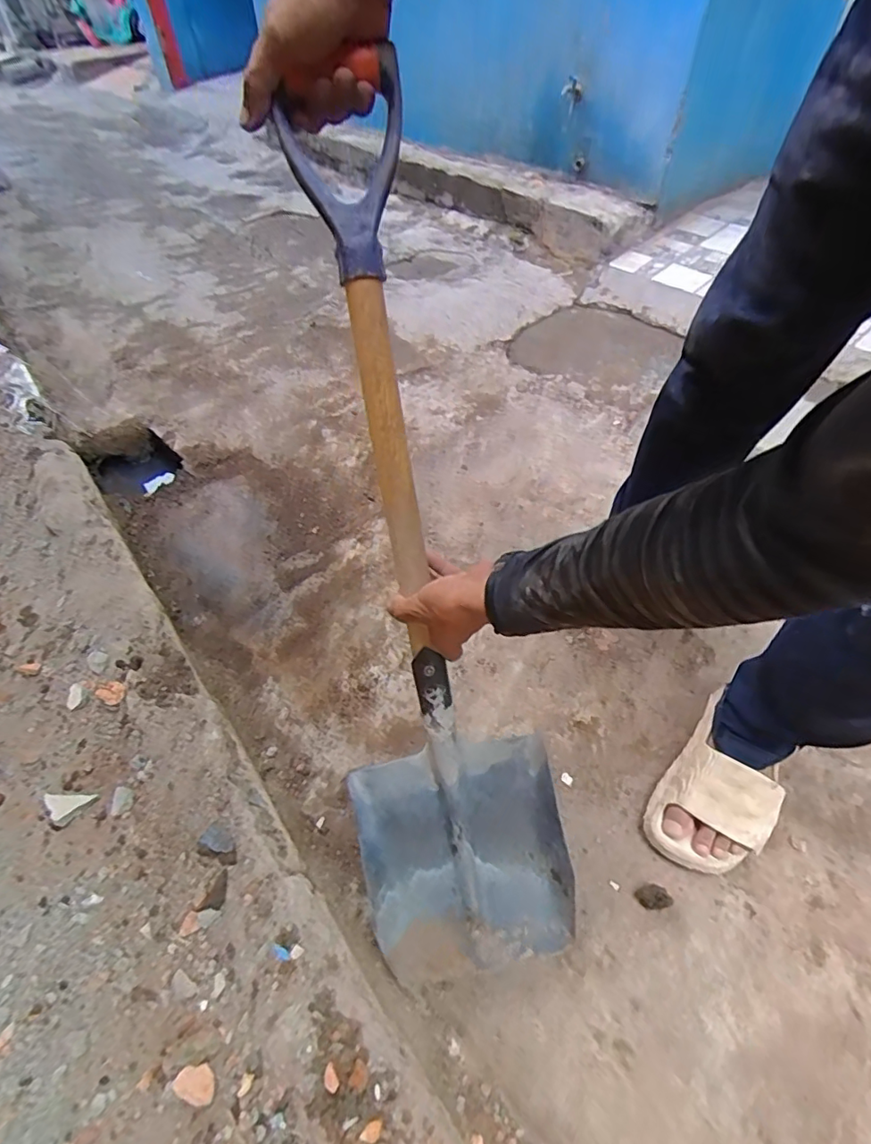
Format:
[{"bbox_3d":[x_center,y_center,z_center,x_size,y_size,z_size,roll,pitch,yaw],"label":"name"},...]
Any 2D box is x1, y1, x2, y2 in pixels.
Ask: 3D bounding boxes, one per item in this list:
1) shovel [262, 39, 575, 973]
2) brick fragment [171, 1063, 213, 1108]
[{"bbox_3d":[-0.014,0.016,0.517,0.221,0.846,0.077,-10,13,-5],"label":"shovel"},{"bbox_3d":[-0.207,0.443,0.451,0.036,0.005,0.025,31,48,-3],"label":"brick fragment"}]

